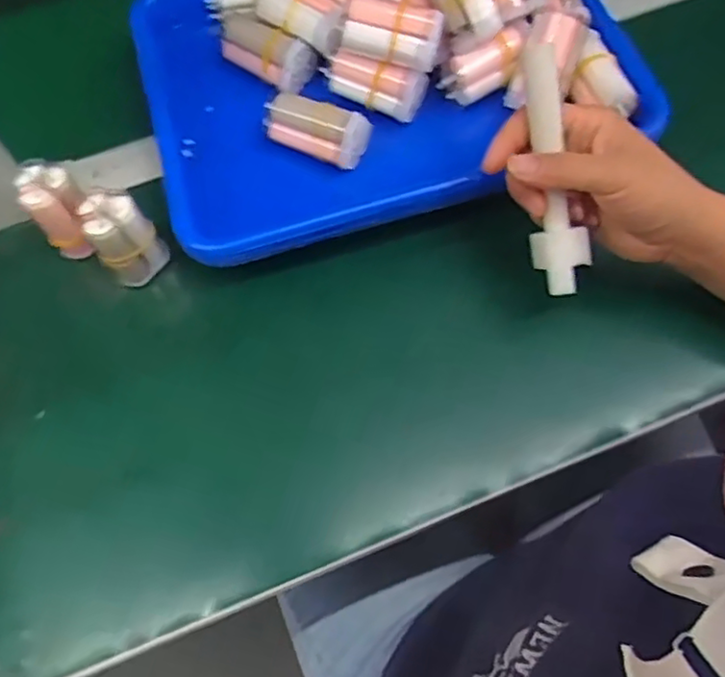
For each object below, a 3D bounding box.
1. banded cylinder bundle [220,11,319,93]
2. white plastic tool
[{"bbox_3d":[-0.074,-0.212,0.463,0.079,0.026,0.032,34,72,16],"label":"banded cylinder bundle"},{"bbox_3d":[0.107,-0.092,0.355,0.027,0.026,0.133,-8,94,-1],"label":"white plastic tool"}]

